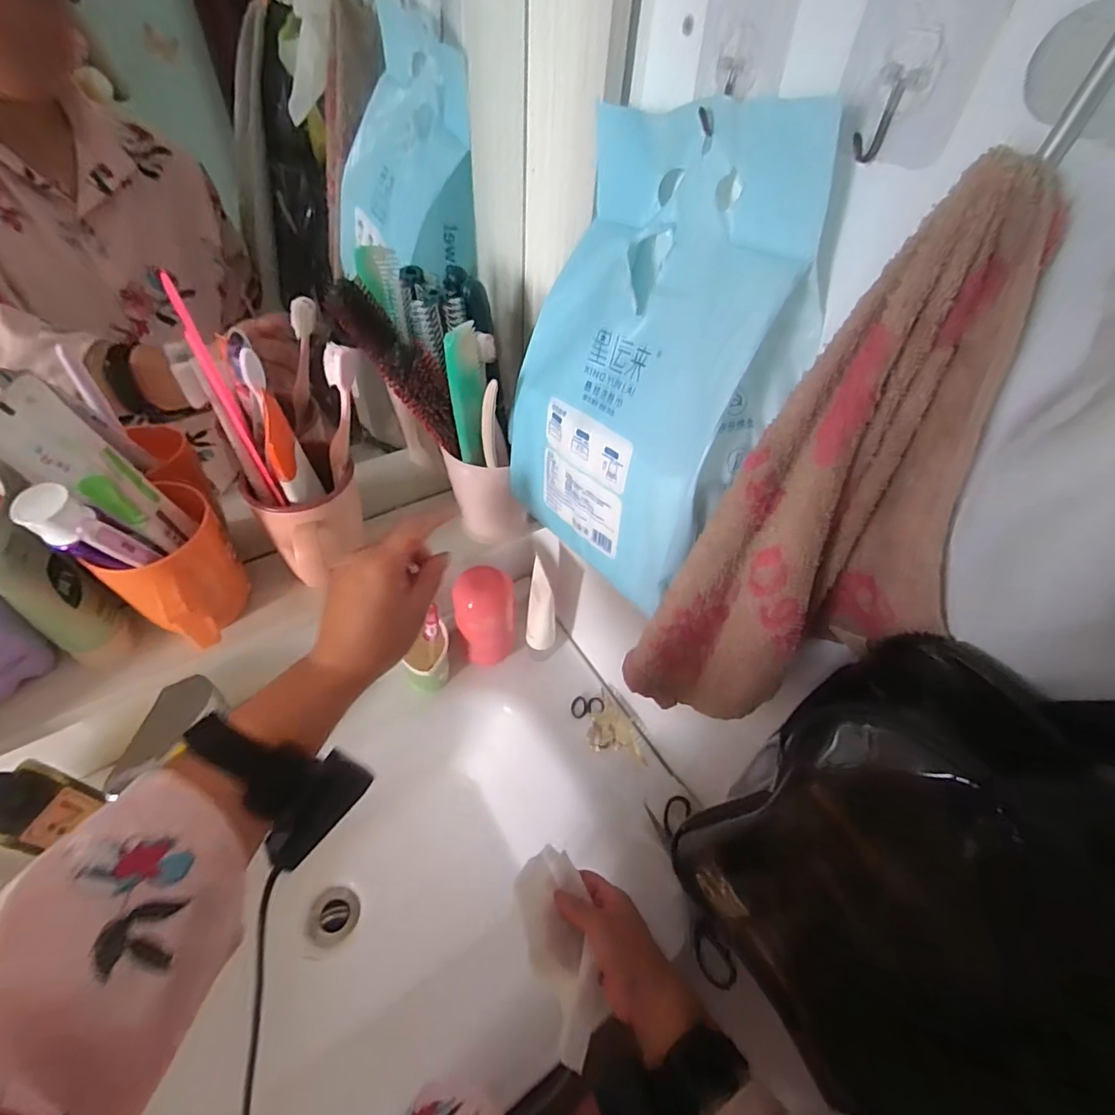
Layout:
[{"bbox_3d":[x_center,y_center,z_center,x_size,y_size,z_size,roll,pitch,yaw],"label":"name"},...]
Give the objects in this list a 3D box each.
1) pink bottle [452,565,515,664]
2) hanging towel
[{"bbox_3d":[-0.092,0.078,0.679,0.074,0.155,0.054,-8,50,-12],"label":"pink bottle"},{"bbox_3d":[0.131,0.000,0.279,0.129,0.306,0.080,-12,50,-15],"label":"hanging towel"}]

